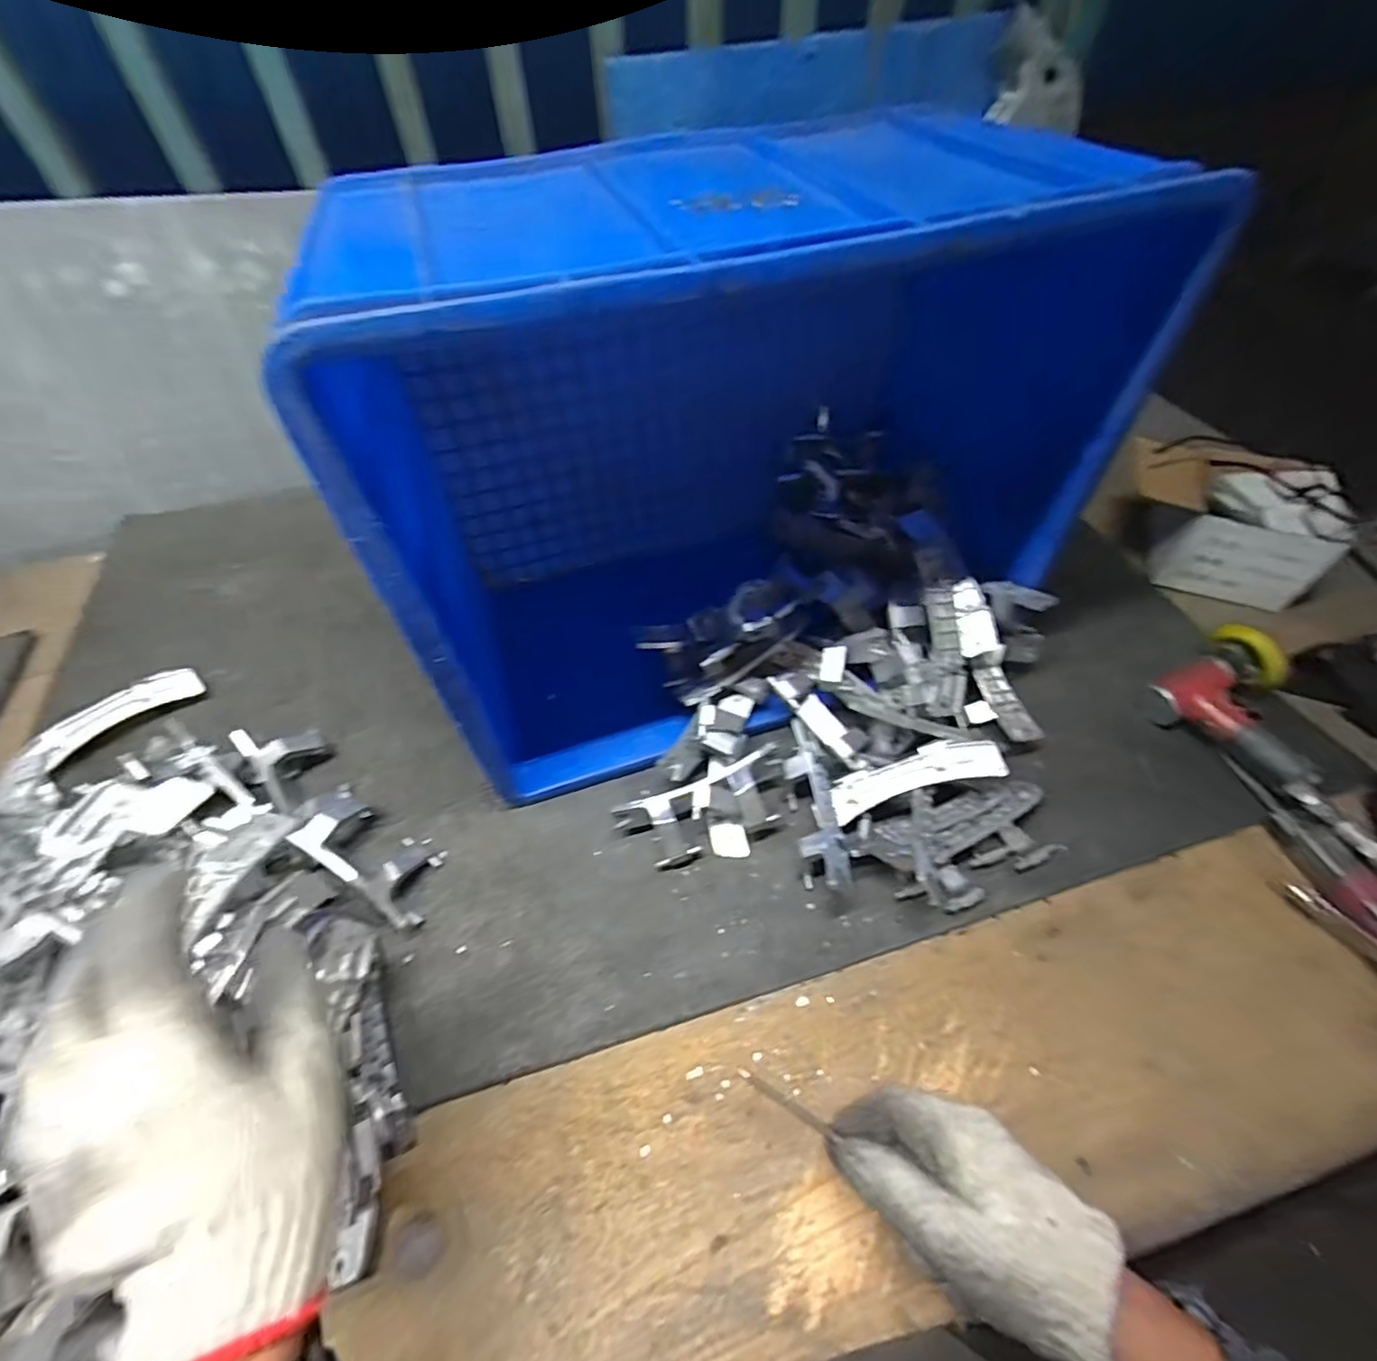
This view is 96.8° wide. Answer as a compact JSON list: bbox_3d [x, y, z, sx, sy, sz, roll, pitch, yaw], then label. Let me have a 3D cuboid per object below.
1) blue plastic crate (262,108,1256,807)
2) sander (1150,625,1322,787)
[{"bbox_3d":[0.025,-0.187,0.537,0.519,0.404,0.304,-17,54,-11],"label":"blue plastic crate"},{"bbox_3d":[0.513,0.024,0.559,0.107,0.064,0.130,-29,56,-19],"label":"sander"}]

